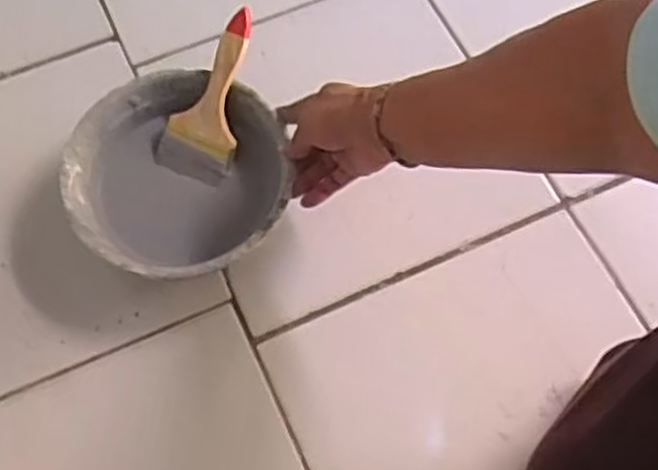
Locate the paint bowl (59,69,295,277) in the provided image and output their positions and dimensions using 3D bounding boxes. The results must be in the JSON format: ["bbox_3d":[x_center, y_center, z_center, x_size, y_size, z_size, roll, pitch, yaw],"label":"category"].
[{"bbox_3d":[-0.131,-0.045,0.687,0.187,0.066,0.188,1,66,-3],"label":"paint bowl"}]

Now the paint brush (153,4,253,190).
[{"bbox_3d":[-0.106,-0.127,0.702,0.067,0.013,0.155,20,98,6],"label":"paint brush"}]

